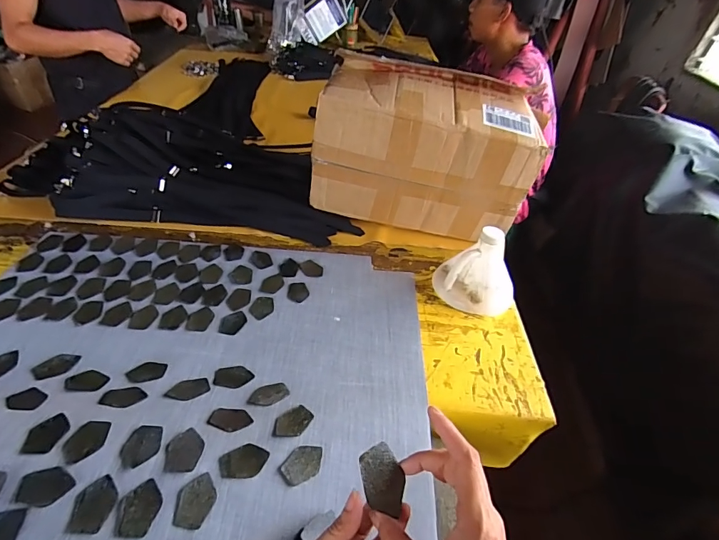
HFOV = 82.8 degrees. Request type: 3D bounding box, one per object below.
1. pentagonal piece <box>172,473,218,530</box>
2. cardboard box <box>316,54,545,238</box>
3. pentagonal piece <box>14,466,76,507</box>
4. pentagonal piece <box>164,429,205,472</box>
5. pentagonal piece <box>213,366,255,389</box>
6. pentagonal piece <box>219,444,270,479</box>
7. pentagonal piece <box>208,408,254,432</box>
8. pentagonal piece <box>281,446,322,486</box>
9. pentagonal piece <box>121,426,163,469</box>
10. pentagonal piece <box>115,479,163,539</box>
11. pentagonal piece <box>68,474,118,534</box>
[{"bbox_3d":[-0.180,0.254,0.449,0.038,0.004,0.052,8,52,-15],"label":"pentagonal piece"},{"bbox_3d":[0.139,-0.253,0.899,0.443,0.282,0.225,9,42,2],"label":"cardboard box"},{"bbox_3d":[-0.334,0.230,0.434,0.052,0.006,0.036,10,42,2],"label":"pentagonal piece"},{"bbox_3d":[-0.207,0.213,0.483,0.039,0.006,0.052,1,42,-7],"label":"pentagonal piece"},{"bbox_3d":[-0.184,0.157,0.599,0.054,0.006,0.038,-1,43,-10],"label":"pentagonal piece"},{"bbox_3d":[-0.138,0.228,0.488,0.054,0.006,0.038,1,42,-7],"label":"pentagonal piece"},{"bbox_3d":[-0.168,0.195,0.532,0.053,0.004,0.038,9,24,2],"label":"pentagonal piece"},{"bbox_3d":[-0.068,0.238,0.500,0.036,0.008,0.053,27,45,20],"label":"pentagonal piece"},{"bbox_3d":[-0.256,0.207,0.481,0.037,0.010,0.052,2,42,-7],"label":"pentagonal piece"},{"bbox_3d":[-0.234,0.253,0.434,0.039,0.008,0.052,1,42,-8],"label":"pentagonal piece"},{"bbox_3d":[-0.277,0.245,0.428,0.037,0.006,0.051,1,42,-8],"label":"pentagonal piece"}]

